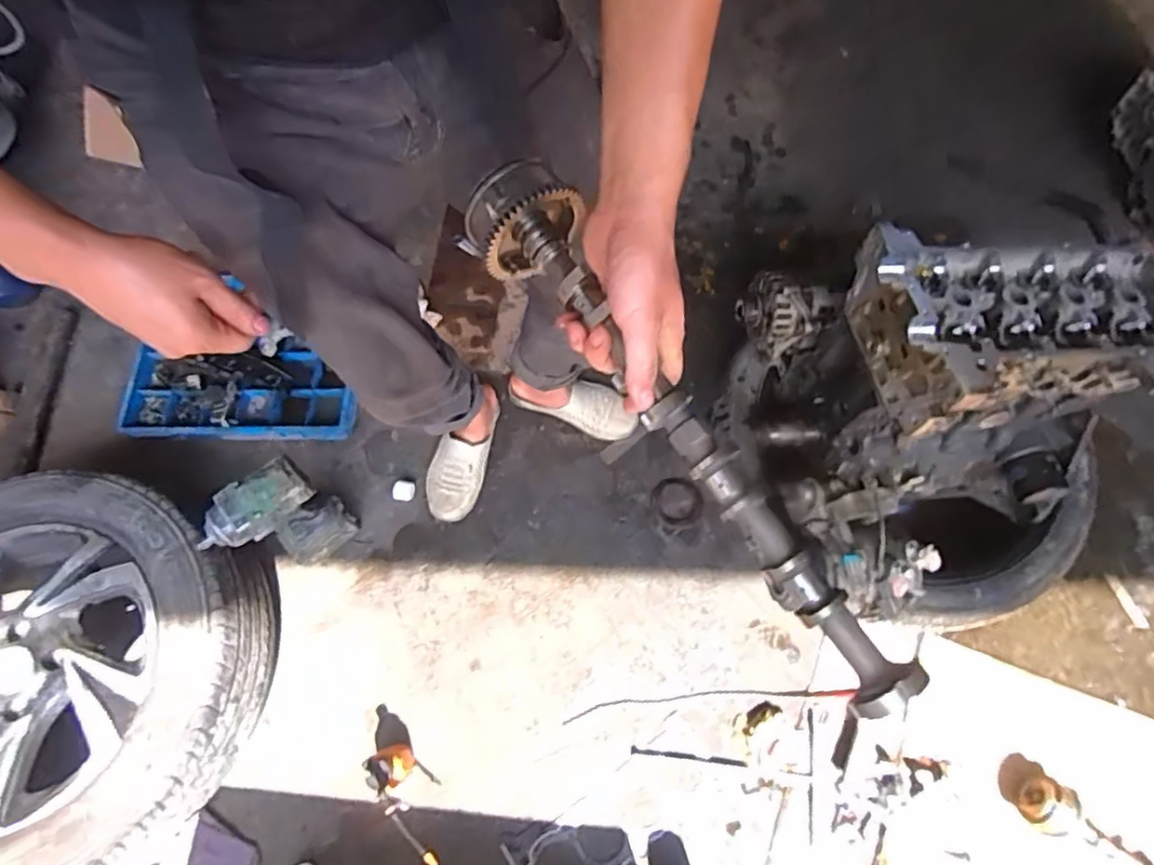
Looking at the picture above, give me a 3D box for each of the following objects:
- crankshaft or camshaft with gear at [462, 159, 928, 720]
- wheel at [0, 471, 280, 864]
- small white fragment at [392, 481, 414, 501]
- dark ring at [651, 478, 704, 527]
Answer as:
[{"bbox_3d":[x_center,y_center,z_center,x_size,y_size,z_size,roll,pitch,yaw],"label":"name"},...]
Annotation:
[{"bbox_3d":[0.067,-0.010,0.424,0.074,0.067,0.429,-33,76,-9],"label":"crankshaft or camshaft with gear"},{"bbox_3d":[-0.828,0.378,0.994,0.600,0.173,0.581,3,71,3],"label":"wheel"},{"bbox_3d":[-0.337,0.112,1.194,0.040,0.020,0.040,4,71,4],"label":"small white fragment"},{"bbox_3d":[0.188,0.132,1.161,0.096,0.023,0.088,-1,71,2],"label":"dark ring"}]

